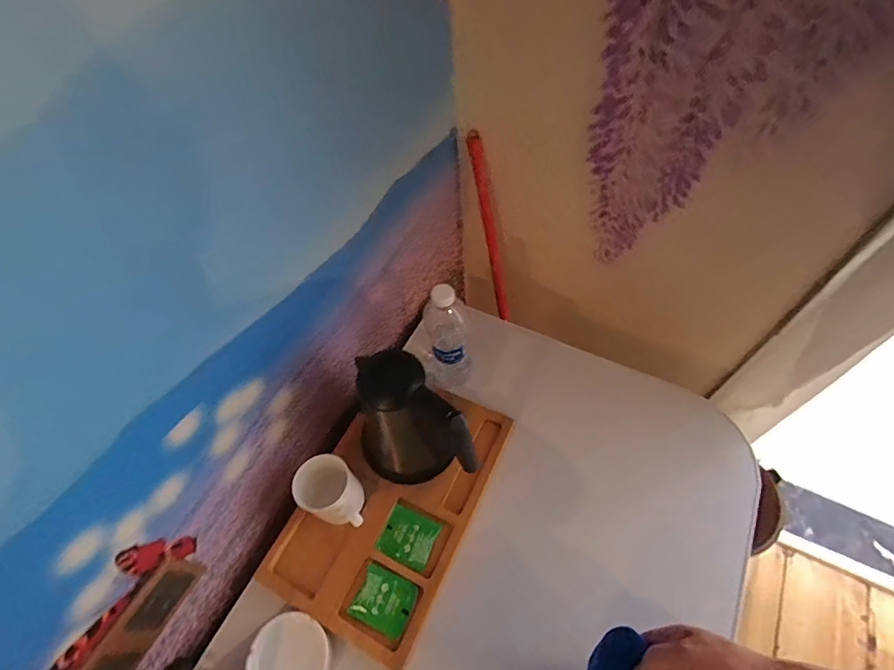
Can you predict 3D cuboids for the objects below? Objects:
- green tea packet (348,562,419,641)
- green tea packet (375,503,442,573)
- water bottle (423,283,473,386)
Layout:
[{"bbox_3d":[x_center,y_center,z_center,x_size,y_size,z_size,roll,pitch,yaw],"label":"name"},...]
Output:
[{"bbox_3d":[-0.080,0.342,0.578,0.071,0.012,0.064,22,62,17],"label":"green tea packet"},{"bbox_3d":[-0.052,0.276,0.615,0.074,0.006,0.065,22,62,17],"label":"green tea packet"},{"bbox_3d":[0.003,0.006,0.674,0.063,0.223,0.057,-9,58,-1],"label":"water bottle"}]

